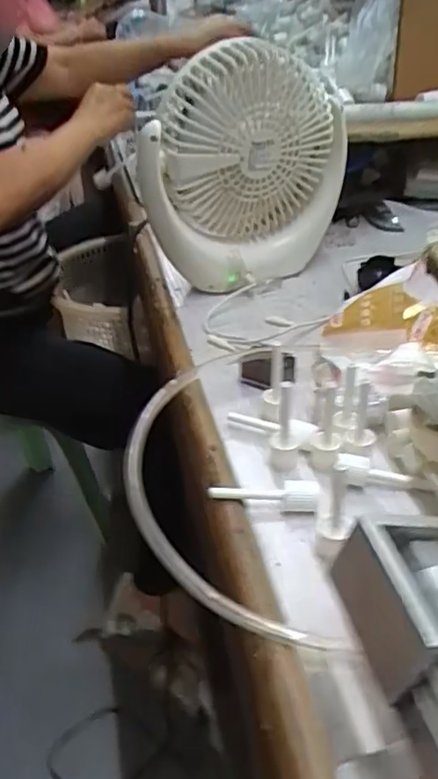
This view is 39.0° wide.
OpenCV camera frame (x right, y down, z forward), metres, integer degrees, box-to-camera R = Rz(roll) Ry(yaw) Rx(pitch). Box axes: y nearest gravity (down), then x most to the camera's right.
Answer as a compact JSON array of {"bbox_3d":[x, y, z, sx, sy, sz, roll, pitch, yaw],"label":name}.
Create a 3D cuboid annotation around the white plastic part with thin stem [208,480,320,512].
[{"bbox_3d":[0.028,0.064,0.379,0.066,0.013,0.014,2,35,10],"label":"white plastic part with thin stem"}]

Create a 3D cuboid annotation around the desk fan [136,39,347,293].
[{"bbox_3d":[0.025,-0.205,0.586,0.190,0.199,0.062,-18,37,-19],"label":"desk fan"}]

